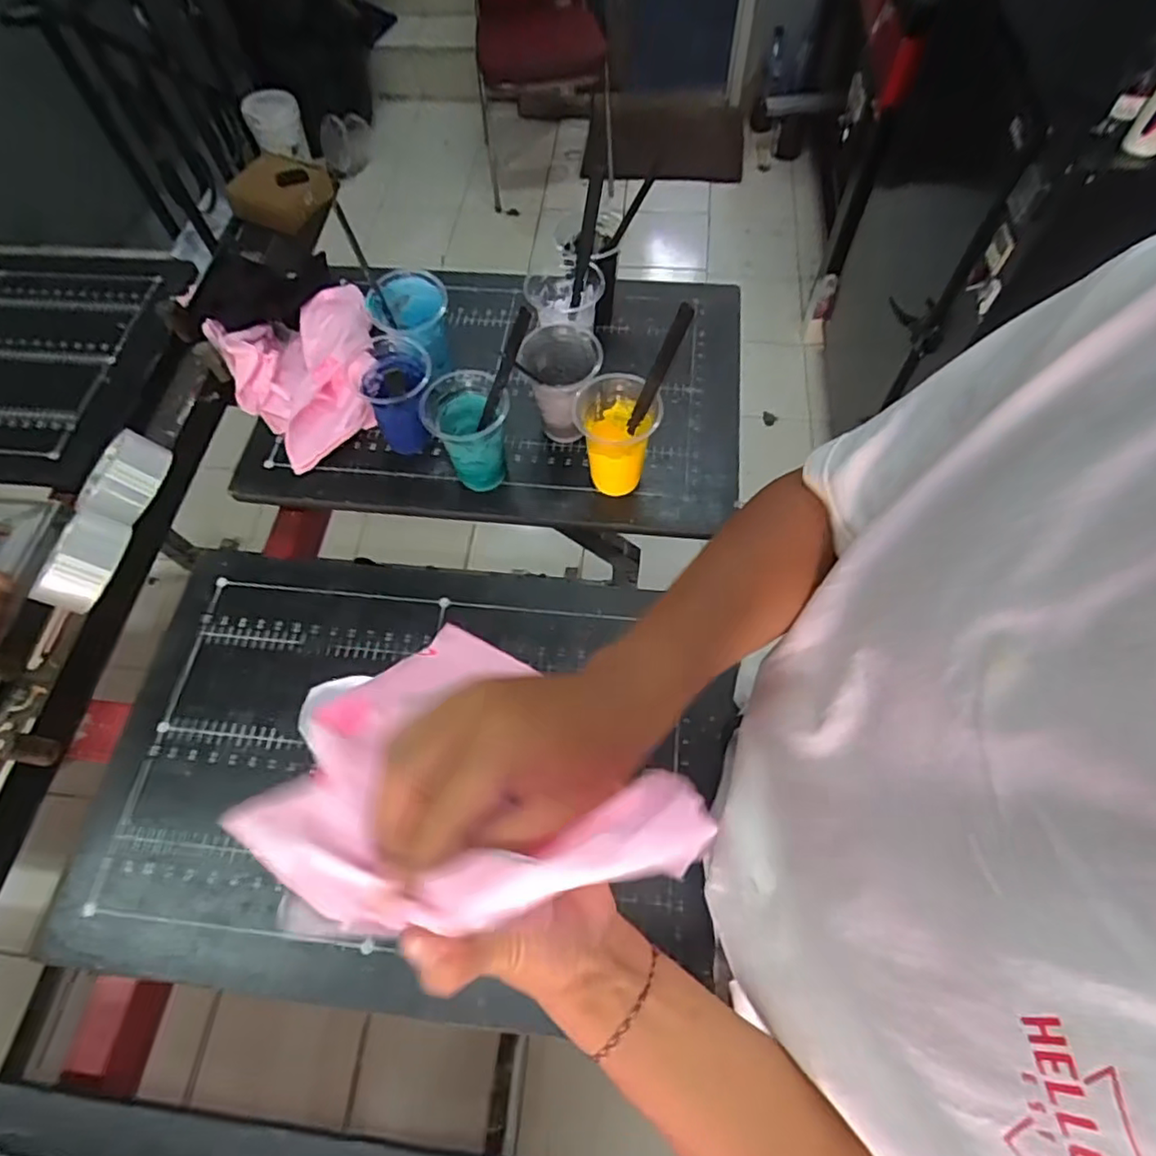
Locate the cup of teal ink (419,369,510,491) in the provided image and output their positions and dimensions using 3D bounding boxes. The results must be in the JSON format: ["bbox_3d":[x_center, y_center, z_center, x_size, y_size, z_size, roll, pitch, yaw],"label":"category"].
[{"bbox_3d":[-0.118,-0.157,0.694,0.086,0.113,0.084,-1,63,2],"label":"cup of teal ink"}]

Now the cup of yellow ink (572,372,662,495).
[{"bbox_3d":[0.044,-0.146,0.679,0.077,0.129,0.079,-1,63,2],"label":"cup of yellow ink"}]

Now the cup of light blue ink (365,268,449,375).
[{"bbox_3d":[-0.194,-0.292,0.746,0.089,0.104,0.084,-1,63,2],"label":"cup of light blue ink"}]

